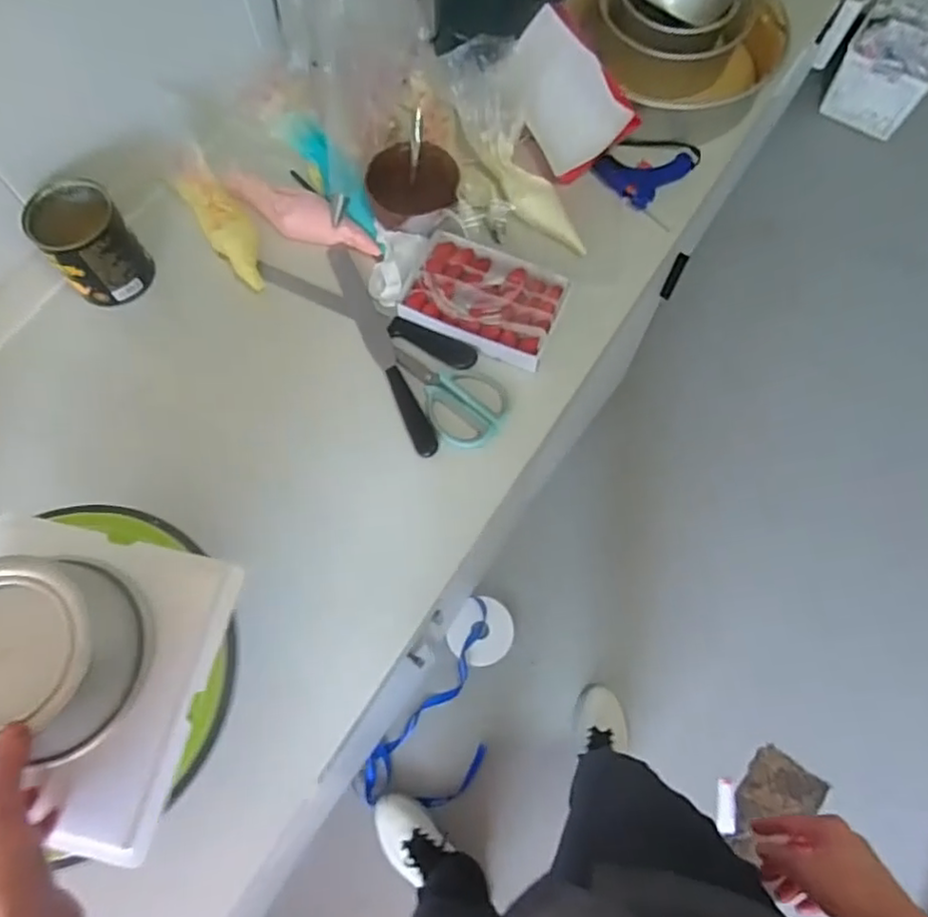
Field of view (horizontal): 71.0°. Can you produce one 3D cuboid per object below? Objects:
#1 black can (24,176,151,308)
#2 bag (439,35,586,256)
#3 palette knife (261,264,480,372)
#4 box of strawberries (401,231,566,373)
[{"bbox_3d":[-0.455,-0.262,0.792,0.095,0.107,0.100,0,69,0],"label":"black can"},{"bbox_3d":[0.067,-0.400,0.853,0.099,0.083,0.311,-24,86,-9],"label":"bag"},{"bbox_3d":[-0.128,-0.185,0.813,0.311,0.018,0.028,25,71,9],"label":"palette knife"},{"bbox_3d":[0.027,-0.200,0.802,0.183,0.041,0.136,24,71,9],"label":"box of strawberries"}]

